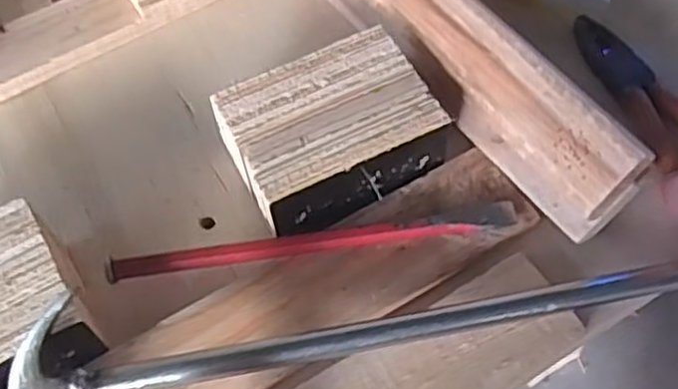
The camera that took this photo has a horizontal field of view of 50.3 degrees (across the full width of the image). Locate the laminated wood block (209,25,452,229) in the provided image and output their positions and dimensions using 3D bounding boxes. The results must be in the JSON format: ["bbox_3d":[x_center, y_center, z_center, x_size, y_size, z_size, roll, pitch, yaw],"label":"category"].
[{"bbox_3d":[-0.006,-0.036,0.456,0.122,0.054,0.092,-26,61,-14],"label":"laminated wood block"}]

